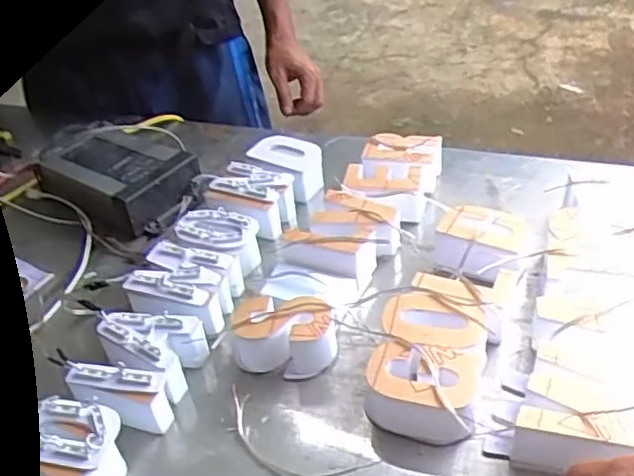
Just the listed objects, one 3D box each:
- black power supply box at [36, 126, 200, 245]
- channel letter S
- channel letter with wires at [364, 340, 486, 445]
[{"bbox_3d":[-0.235,-0.074,0.801,0.177,0.062,0.117,25,48,33],"label":"black power supply box"},{"bbox_3d":[-0.027,0.085,0.578,0.088,0.050,0.057,-1,39,7],"label":"channel letter S"},{"bbox_3d":[0.083,0.118,0.522,0.083,0.048,0.066,8,41,18],"label":"channel letter with wires"}]

